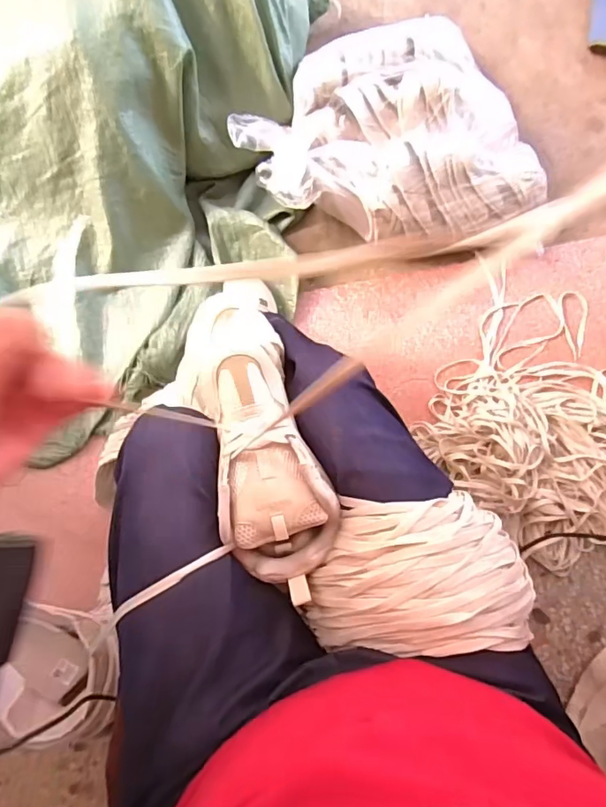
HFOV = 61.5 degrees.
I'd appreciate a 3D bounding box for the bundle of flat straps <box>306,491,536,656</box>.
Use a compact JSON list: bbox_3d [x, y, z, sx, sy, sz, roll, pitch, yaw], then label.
[{"bbox_3d":[0.097,0.141,0.424,0.180,0.059,0.120,-3,77,0],"label":"bundle of flat straps"}]

